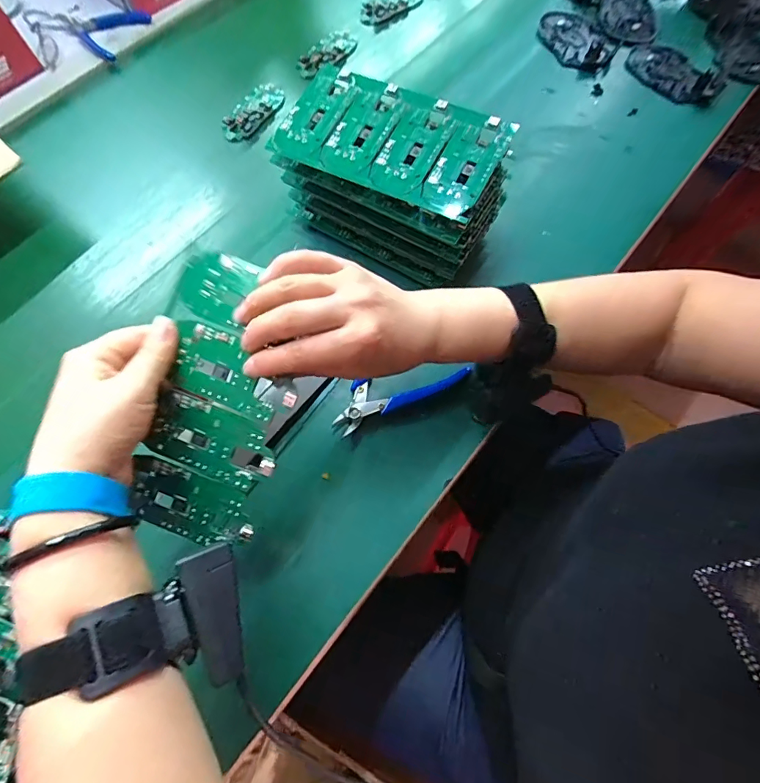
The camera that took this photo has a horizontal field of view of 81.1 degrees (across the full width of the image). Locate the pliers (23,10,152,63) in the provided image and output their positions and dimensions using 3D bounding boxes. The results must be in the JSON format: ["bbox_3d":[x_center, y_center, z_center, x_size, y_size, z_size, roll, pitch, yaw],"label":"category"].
[{"bbox_3d":[-0.424,-0.524,0.637,0.180,0.021,0.091,24,71,13],"label":"pliers"}]

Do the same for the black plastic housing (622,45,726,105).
[{"bbox_3d":[0.378,-0.411,0.578,0.068,0.014,0.123,-34,70,-11],"label":"black plastic housing"}]

